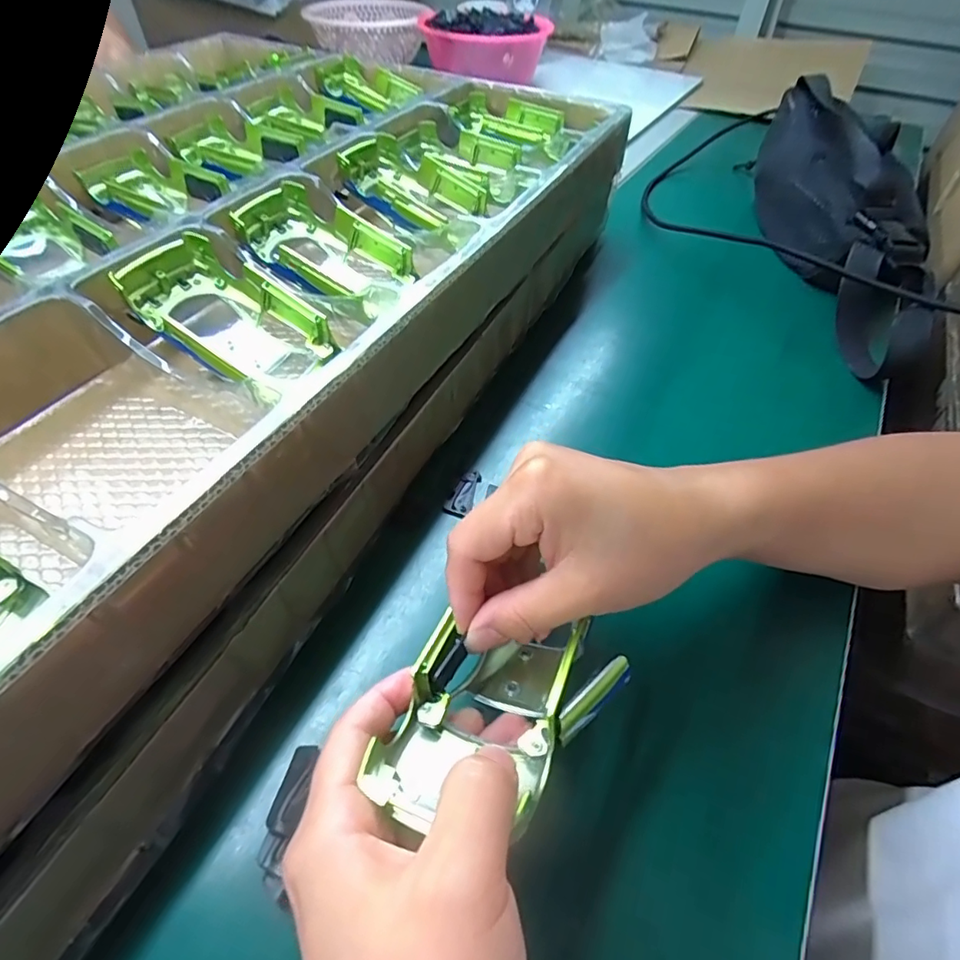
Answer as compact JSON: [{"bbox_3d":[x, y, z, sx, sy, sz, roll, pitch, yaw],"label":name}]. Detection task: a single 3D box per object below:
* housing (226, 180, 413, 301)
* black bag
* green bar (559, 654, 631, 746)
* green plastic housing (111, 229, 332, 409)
[{"bbox_3d":[-0.094,-0.137,0.307,0.089,0.036,0.058,28,55,21],"label":"housing"},{"bbox_3d":[0.322,-0.243,0.471,0.118,0.095,0.351,14,51,11],"label":"black bag"},{"bbox_3d":[0.039,0.074,0.180,0.036,0.004,0.009,-32,83,-29],"label":"green bar"},{"bbox_3d":[-0.129,-0.086,0.266,0.094,0.040,0.053,26,54,20],"label":"green plastic housing"}]

